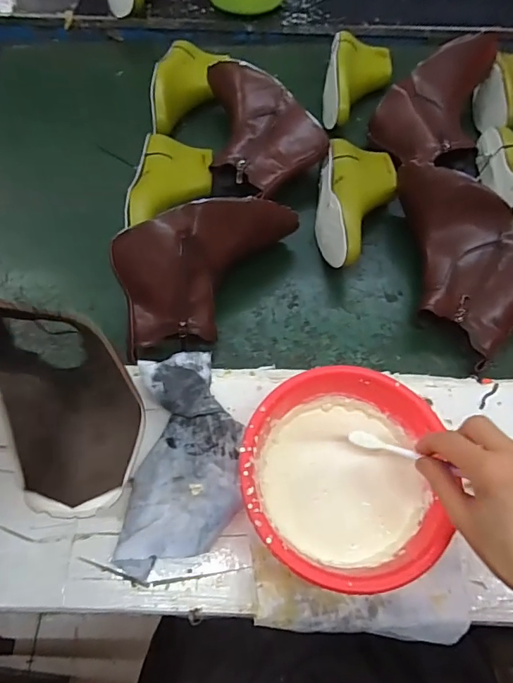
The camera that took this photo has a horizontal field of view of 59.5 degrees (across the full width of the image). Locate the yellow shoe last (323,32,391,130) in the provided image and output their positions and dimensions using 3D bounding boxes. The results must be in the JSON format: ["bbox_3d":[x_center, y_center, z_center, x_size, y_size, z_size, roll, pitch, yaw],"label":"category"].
[{"bbox_3d":[0.177,-0.453,0.765,0.106,0.062,0.230,10,63,4],"label":"yellow shoe last"}]

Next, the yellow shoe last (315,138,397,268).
[{"bbox_3d":[0.139,-0.194,0.633,0.102,0.080,0.222,10,63,4],"label":"yellow shoe last"}]

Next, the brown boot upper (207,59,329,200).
[{"bbox_3d":[0.009,-0.318,0.696,0.162,0.098,0.260,-6,63,-4],"label":"brown boot upper"}]

